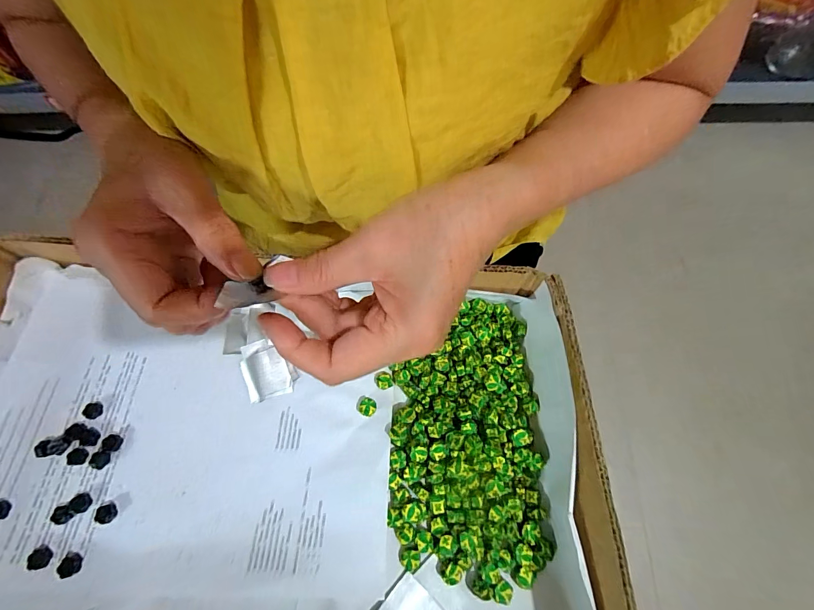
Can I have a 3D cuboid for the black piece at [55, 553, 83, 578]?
[{"bbox_3d":[-0.212,0.164,0.233,0.012,0.005,0.012,0,72,0],"label":"black piece"}]

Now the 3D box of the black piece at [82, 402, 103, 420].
[{"bbox_3d":[-0.230,0.077,0.271,0.009,0.008,0.012,0,72,0],"label":"black piece"}]

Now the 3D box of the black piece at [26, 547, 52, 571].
[{"bbox_3d":[-0.234,0.161,0.235,0.013,0.005,0.011,-13,73,-4],"label":"black piece"}]

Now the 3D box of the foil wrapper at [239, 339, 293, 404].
[{"bbox_3d":[-0.113,0.051,0.292,0.034,0.004,0.047,-22,73,-7],"label":"foil wrapper"}]

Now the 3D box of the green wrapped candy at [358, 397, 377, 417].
[{"bbox_3d":[-0.029,0.076,0.277,0.013,0.006,0.013,0,72,0],"label":"green wrapped candy"}]

